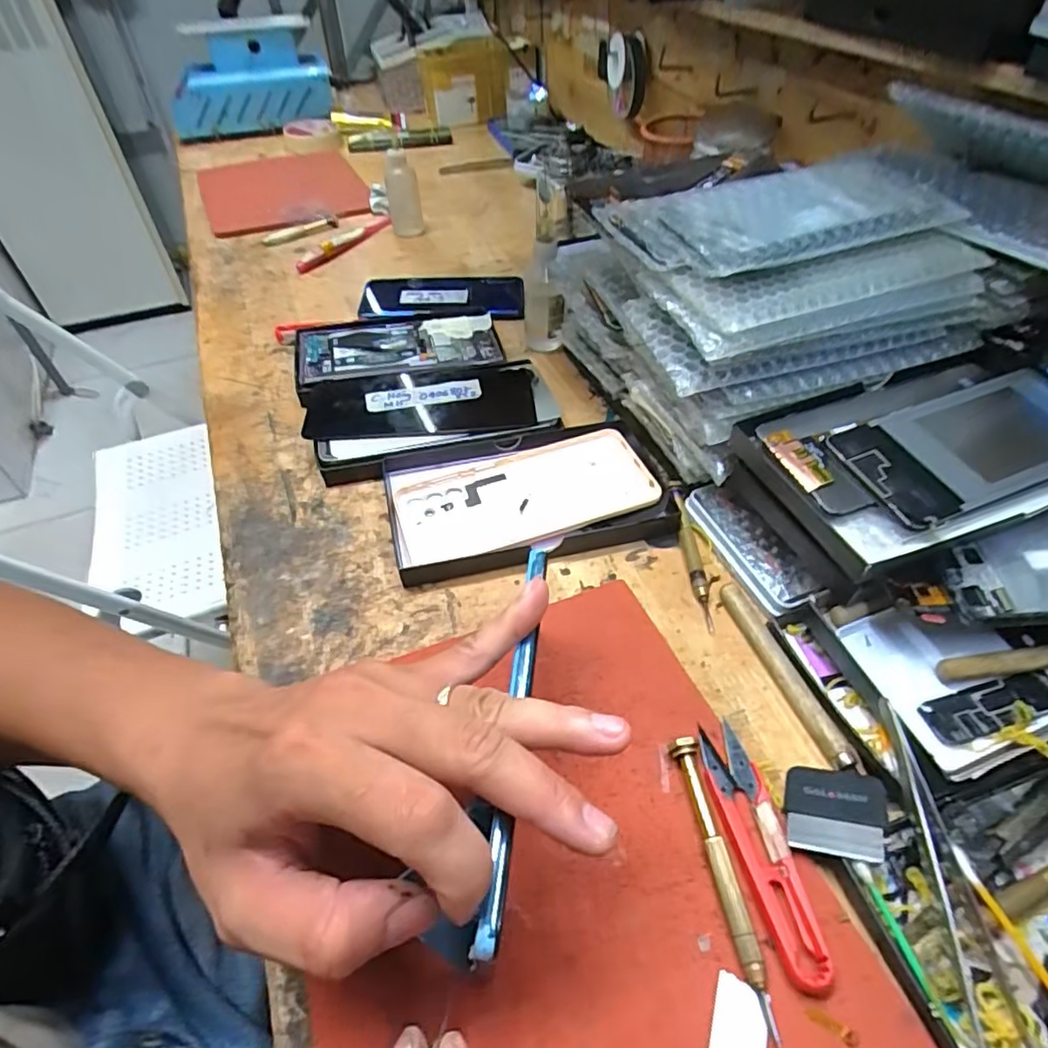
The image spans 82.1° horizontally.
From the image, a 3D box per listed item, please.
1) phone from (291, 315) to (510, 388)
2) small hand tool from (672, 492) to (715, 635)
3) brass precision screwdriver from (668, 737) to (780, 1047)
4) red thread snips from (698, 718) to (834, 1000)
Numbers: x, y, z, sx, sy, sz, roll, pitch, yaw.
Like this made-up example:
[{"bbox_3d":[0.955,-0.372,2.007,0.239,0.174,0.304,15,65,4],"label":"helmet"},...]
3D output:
[{"bbox_3d":[-0.106,-0.151,0.505,0.165,0.013,0.084,-9,48,-6],"label":"phone"},{"bbox_3d":[0.101,0.016,0.360,0.009,0.014,0.103,-3,48,-1],"label":"small hand tool"},{"bbox_3d":[0.081,0.140,0.243,0.010,0.011,0.105,-9,48,-6],"label":"brass precision screwdriver"},{"bbox_3d":[0.098,0.132,0.250,0.022,0.009,0.101,-7,48,-5],"label":"red thread snips"}]

